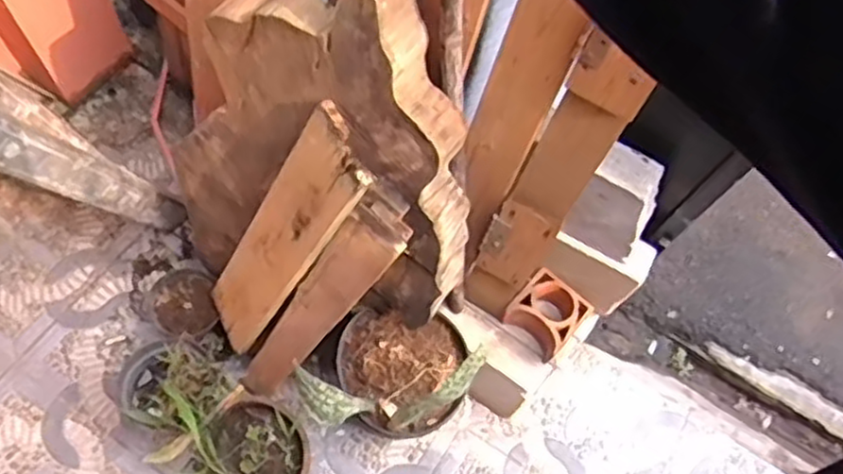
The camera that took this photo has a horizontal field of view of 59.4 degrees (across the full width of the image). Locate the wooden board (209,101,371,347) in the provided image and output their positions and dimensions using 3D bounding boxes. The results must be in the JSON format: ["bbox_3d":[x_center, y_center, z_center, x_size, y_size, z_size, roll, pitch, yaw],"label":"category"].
[{"bbox_3d":[-0.230,0.015,1.191,0.026,0.566,0.143,-19,71,-40],"label":"wooden board"}]

